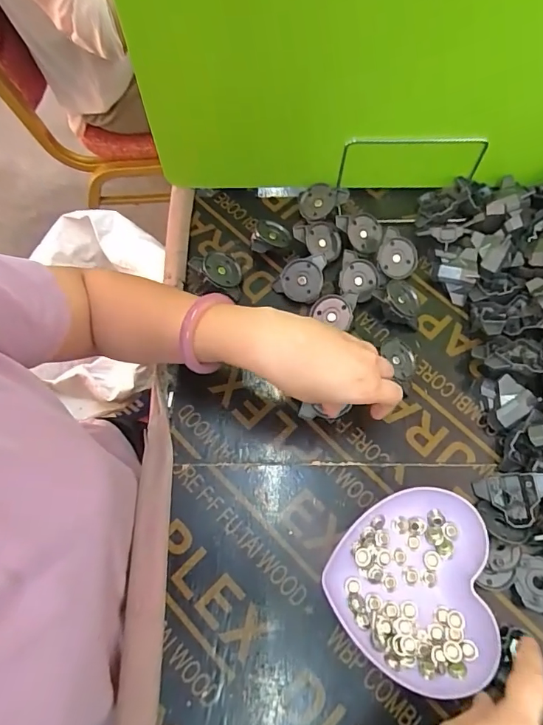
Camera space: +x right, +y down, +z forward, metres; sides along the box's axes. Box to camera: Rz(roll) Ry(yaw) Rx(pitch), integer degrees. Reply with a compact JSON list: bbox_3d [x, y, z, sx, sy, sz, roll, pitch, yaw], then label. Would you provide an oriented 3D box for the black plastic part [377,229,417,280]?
[{"bbox_3d":[0.138,-0.115,0.504,0.044,0.008,0.050,19,95,-14],"label":"black plastic part"}]

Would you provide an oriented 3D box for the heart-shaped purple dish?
[{"bbox_3d":[0.113,0.183,0.385,0.132,0.028,0.143,1,68,2],"label":"heart-shaped purple dish"}]

